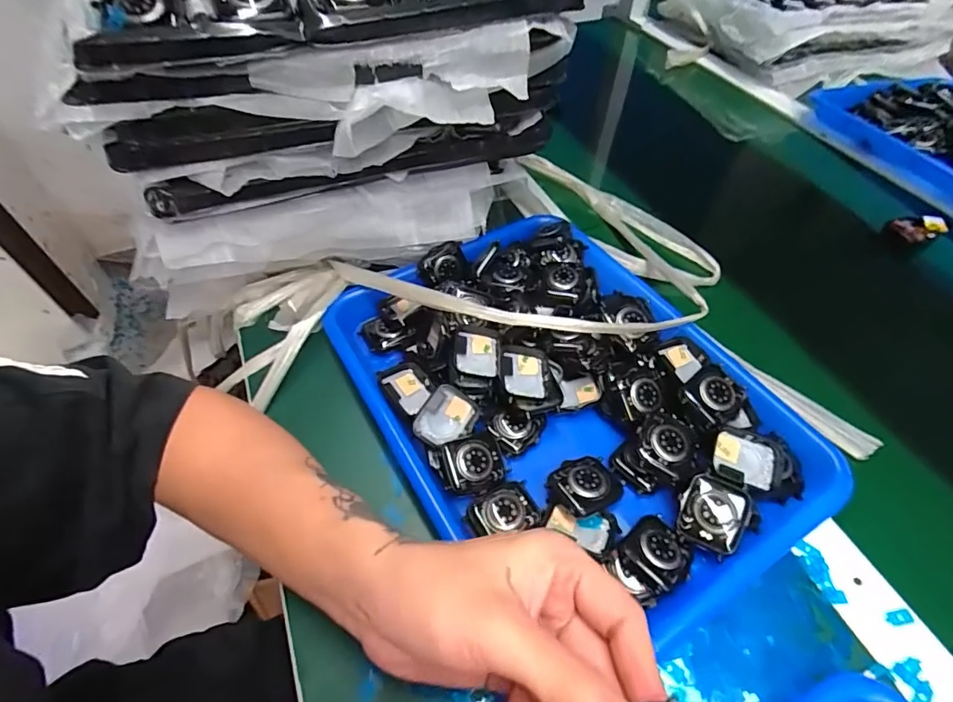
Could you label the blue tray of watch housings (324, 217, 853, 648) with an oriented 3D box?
[{"bbox_3d":[0.055,0.025,0.355,0.247,0.041,0.326,-25,56,-18],"label":"blue tray of watch housings"}]

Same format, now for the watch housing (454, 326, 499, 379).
[{"bbox_3d":[0.000,0.000,0.361,0.033,0.007,0.046,0,52,1],"label":"watch housing"}]

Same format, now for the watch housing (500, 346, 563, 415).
[{"bbox_3d":[0.039,0.021,0.349,0.039,0.009,0.051,-3,56,-13],"label":"watch housing"}]

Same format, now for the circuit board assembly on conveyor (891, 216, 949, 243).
[{"bbox_3d":[0.464,-0.131,0.504,0.044,0.012,0.031,-13,54,-10],"label":"circuit board assembly on conveyor"}]

